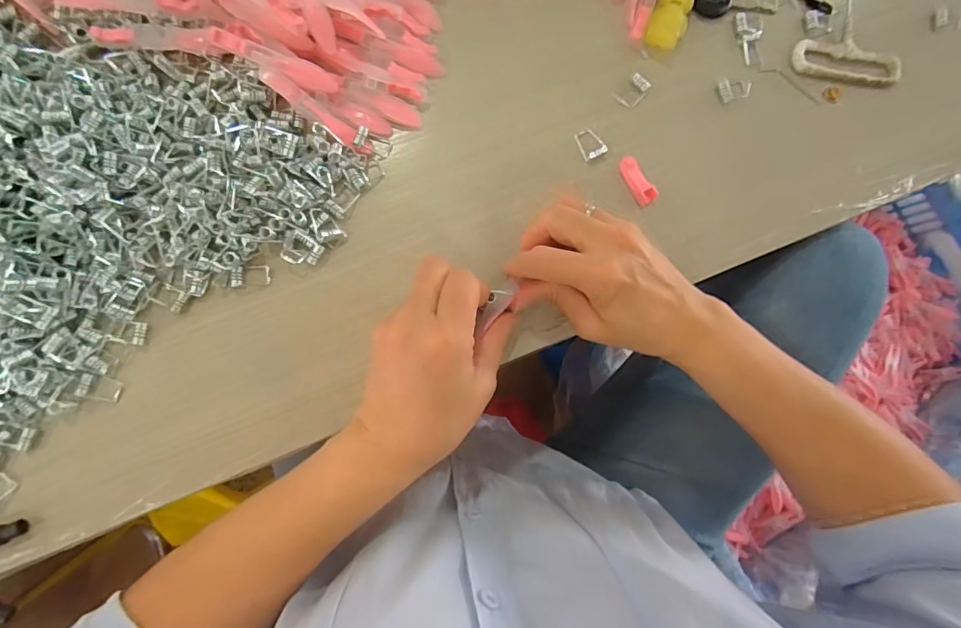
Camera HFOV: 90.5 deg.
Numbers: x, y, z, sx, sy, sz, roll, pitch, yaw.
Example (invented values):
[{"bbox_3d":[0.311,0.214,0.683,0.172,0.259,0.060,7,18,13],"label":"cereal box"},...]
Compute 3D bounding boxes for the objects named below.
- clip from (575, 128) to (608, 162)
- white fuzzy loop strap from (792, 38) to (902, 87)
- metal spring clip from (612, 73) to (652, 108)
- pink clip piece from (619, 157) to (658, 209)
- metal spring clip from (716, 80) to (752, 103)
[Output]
[{"bbox_3d":[0.076,-0.118,0.329,0.017,0.004,0.021,-26,89,-8],"label":"clip"},{"bbox_3d":[0.274,-0.189,0.356,0.084,0.006,0.030,6,85,-6],"label":"white fuzzy loop strap"},{"bbox_3d":[0.109,-0.159,0.336,0.026,0.006,0.017,-43,91,-8],"label":"metal spring clip"},{"bbox_3d":[0.107,-0.091,0.328,0.014,0.010,0.035,-38,90,-8],"label":"pink clip piece"},{"bbox_3d":[0.185,-0.163,0.345,0.026,0.004,0.016,-17,87,-7],"label":"metal spring clip"}]

